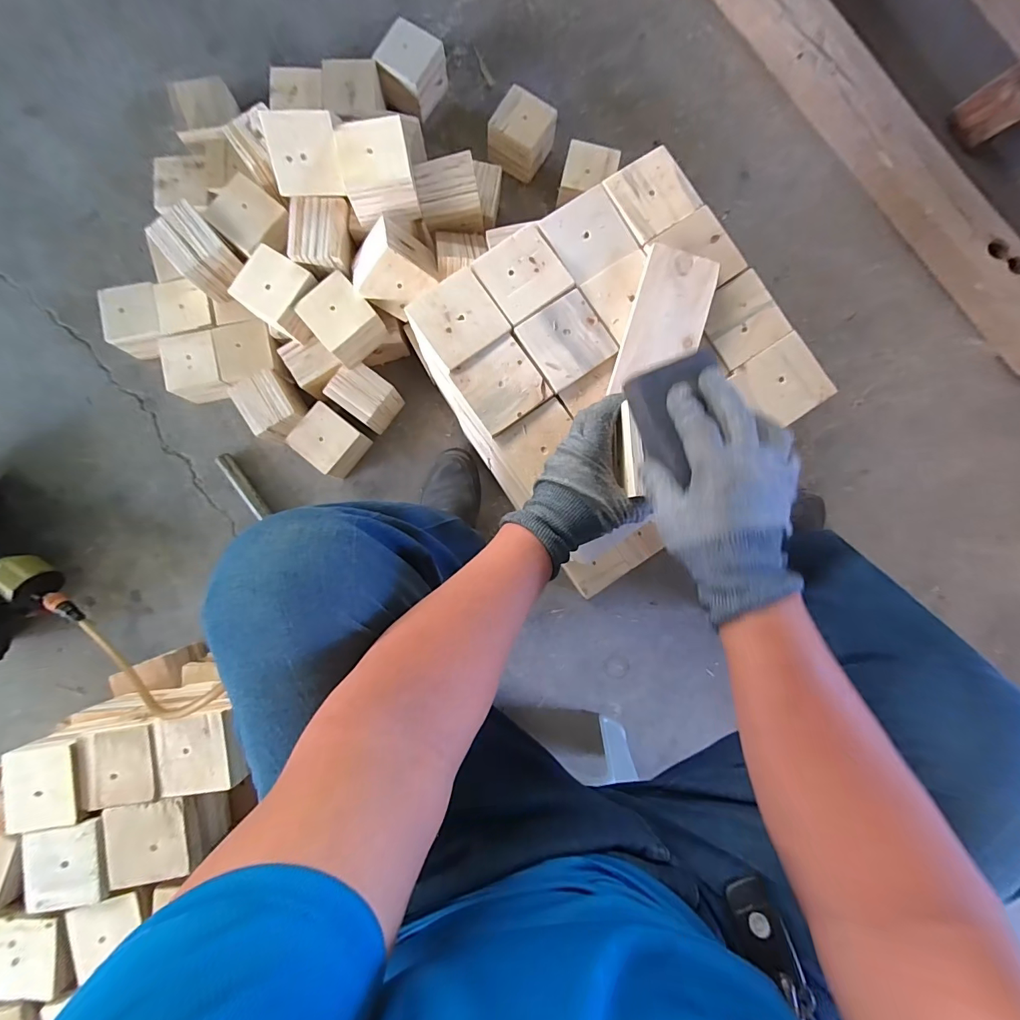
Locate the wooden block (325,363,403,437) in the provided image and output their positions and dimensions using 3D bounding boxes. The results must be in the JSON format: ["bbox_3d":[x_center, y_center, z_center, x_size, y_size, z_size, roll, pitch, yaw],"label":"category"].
[{"bbox_3d":[-0.249,-0.196,0.753,0.104,0.075,0.083,39,88,2],"label":"wooden block"}]

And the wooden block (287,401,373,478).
[{"bbox_3d":[-0.313,-0.119,0.758,0.098,0.068,0.093,39,88,0],"label":"wooden block"}]

